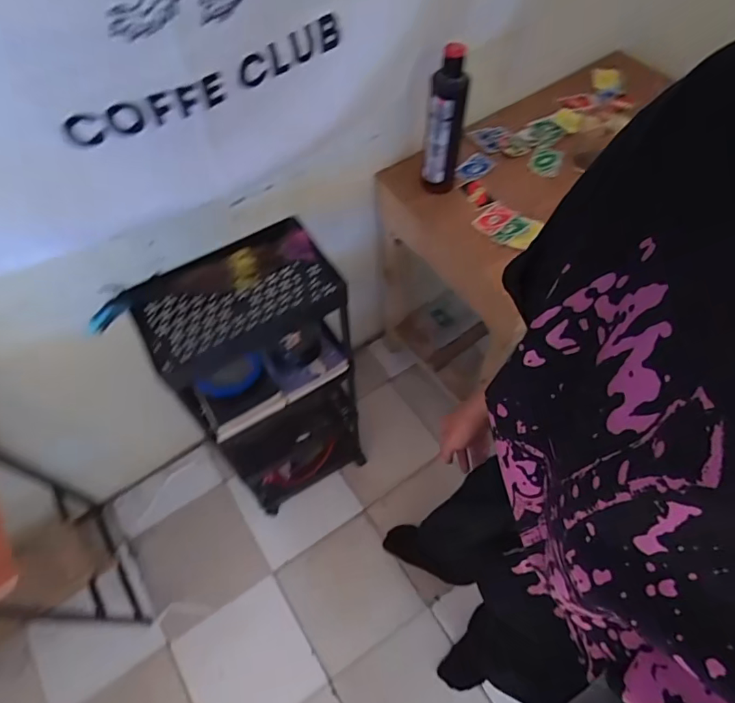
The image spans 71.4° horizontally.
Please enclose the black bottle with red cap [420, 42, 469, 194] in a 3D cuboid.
[{"bbox_3d":[0.147,-0.431,0.977,0.066,0.273,0.068,12,60,7],"label":"black bottle with red cap"}]

